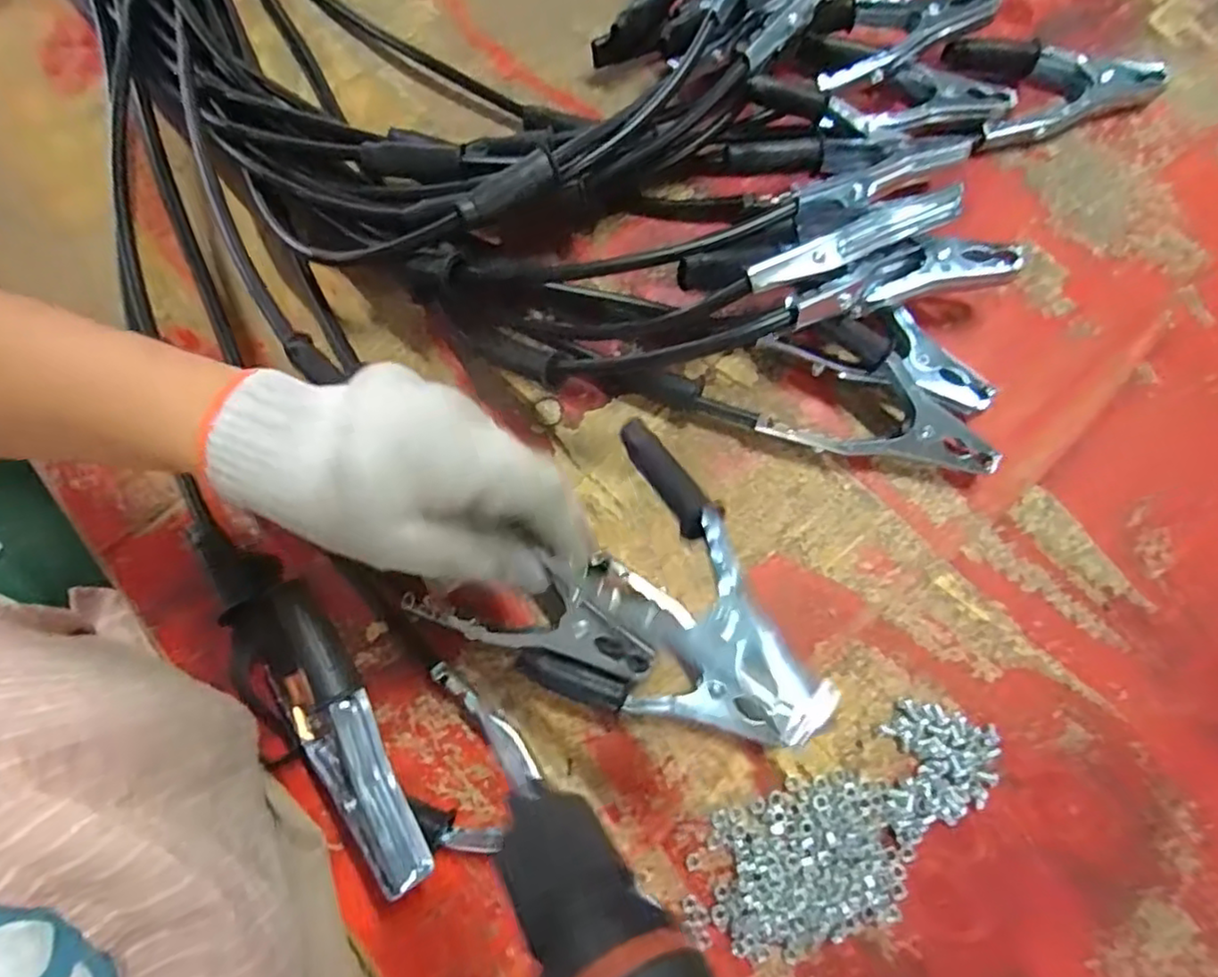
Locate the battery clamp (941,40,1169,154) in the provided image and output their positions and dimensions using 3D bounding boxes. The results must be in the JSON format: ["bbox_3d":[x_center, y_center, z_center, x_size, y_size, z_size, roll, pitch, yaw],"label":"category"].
[{"bbox_3d":[0.313,-0.276,0.457,0.145,0.025,0.073,-7,73,-3],"label":"battery clamp"}]

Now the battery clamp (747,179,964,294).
[{"bbox_3d":[0.132,-0.133,0.366,0.125,0.037,0.022,-23,76,-6],"label":"battery clamp"}]

